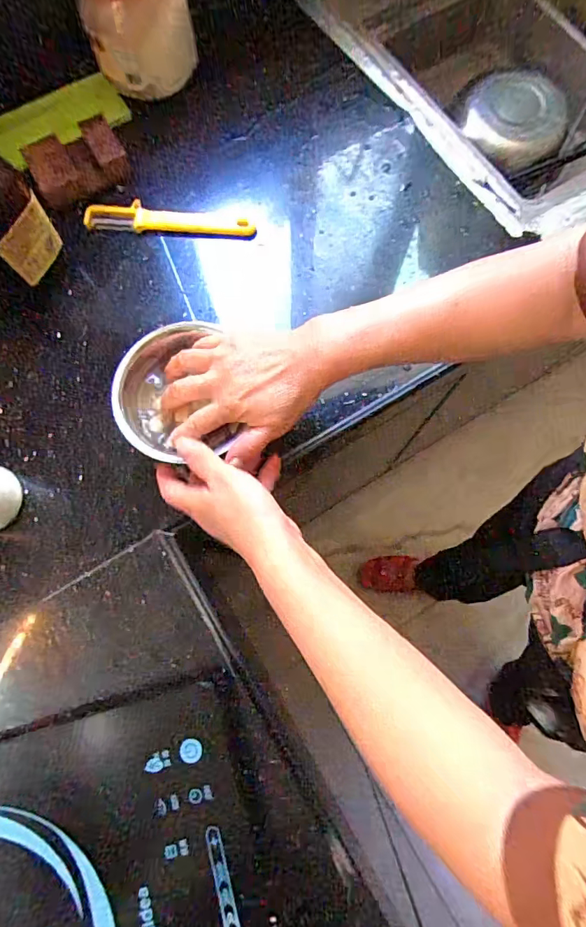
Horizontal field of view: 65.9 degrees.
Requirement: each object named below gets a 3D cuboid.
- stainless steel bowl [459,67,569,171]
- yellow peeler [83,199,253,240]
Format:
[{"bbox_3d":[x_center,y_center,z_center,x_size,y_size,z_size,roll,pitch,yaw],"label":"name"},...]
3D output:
[{"bbox_3d":[0.281,-0.439,0.580,0.122,0.037,0.113,-26,97,6],"label":"stainless steel bowl"},{"bbox_3d":[-0.131,-0.258,0.483,0.179,0.020,0.027,9,75,4],"label":"yellow peeler"}]

